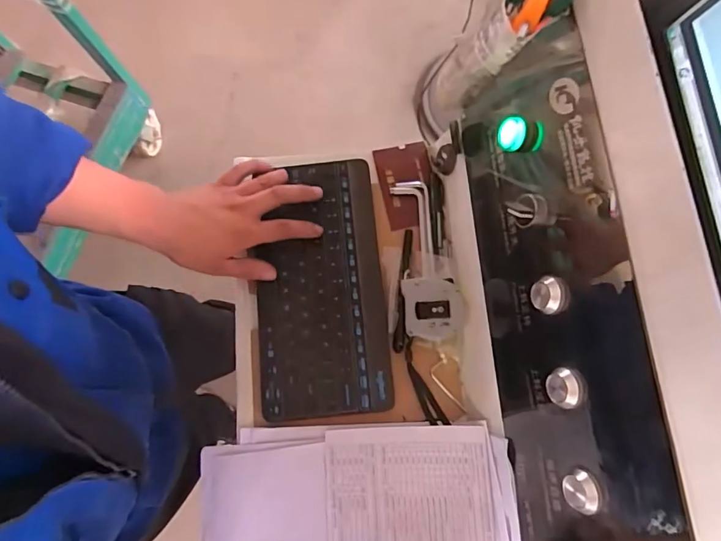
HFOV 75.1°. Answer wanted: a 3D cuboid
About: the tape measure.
[{"bbox_3d":[0.076,0.040,0.491,0.061,0.034,0.062,-6,76,0],"label":"tape measure"}]

